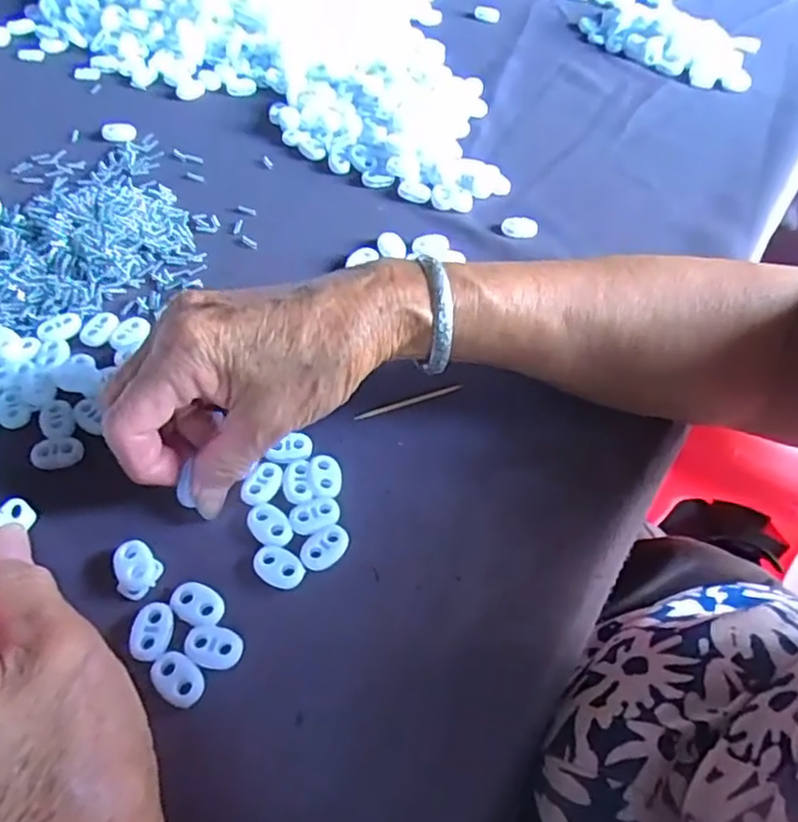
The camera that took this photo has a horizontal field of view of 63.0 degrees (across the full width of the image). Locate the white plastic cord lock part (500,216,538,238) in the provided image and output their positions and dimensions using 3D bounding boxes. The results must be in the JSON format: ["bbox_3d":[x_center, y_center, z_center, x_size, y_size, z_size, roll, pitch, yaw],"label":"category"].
[{"bbox_3d":[0.078,-0.119,0.421,0.023,0.007,0.016,13,54,5],"label":"white plastic cord lock part"}]

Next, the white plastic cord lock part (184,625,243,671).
[{"bbox_3d":[-0.073,0.092,0.255,0.022,0.004,0.016,13,54,5],"label":"white plastic cord lock part"}]

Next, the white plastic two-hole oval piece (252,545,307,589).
[{"bbox_3d":[-0.051,0.066,0.276,0.023,0.004,0.015,26,56,14],"label":"white plastic two-hole oval piece"}]

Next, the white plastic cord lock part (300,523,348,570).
[{"bbox_3d":[-0.032,0.059,0.283,0.023,0.004,0.015,-37,64,-26],"label":"white plastic cord lock part"}]

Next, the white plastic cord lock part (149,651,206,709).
[{"bbox_3d":[-0.084,0.102,0.247,0.022,0.004,0.015,32,58,18],"label":"white plastic cord lock part"}]

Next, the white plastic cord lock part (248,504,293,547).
[{"bbox_3d":[-0.057,0.050,0.287,0.023,0.004,0.015,38,60,21],"label":"white plastic cord lock part"}]

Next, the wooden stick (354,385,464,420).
[{"bbox_3d":[0.005,-0.005,0.334,0.058,0.004,0.004,-14,56,-14],"label":"wooden stick"}]

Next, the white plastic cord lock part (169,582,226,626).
[{"bbox_3d":[-0.082,0.078,0.265,0.022,0.004,0.015,23,56,12],"label":"white plastic cord lock part"}]

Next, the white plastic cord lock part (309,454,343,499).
[{"bbox_3d":[-0.034,0.030,0.303,0.015,0.004,0.023,-10,55,-11],"label":"white plastic cord lock part"}]

